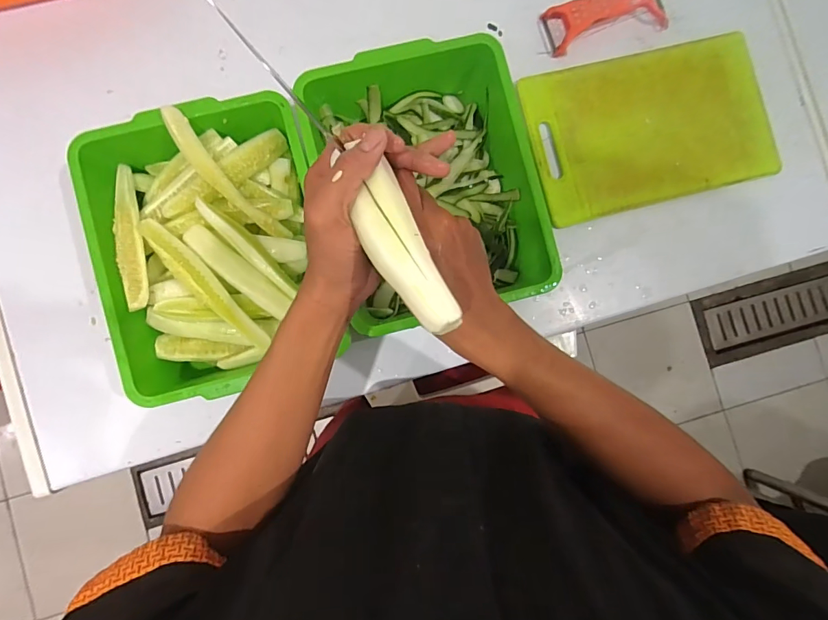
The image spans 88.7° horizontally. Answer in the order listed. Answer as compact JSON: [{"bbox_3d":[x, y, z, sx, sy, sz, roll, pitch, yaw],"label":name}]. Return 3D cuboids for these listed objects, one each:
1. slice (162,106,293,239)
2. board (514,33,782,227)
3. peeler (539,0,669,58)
[{"bbox_3d":[-0.204,-0.140,0.461,0.028,0.011,0.170,-43,110,-4],"label":"slice"},{"bbox_3d":[0.320,-0.249,0.572,0.333,0.019,0.203,-15,87,-6],"label":"board"},{"bbox_3d":[0.262,-0.398,0.567,0.174,0.047,0.068,-20,87,-3],"label":"peeler"}]

